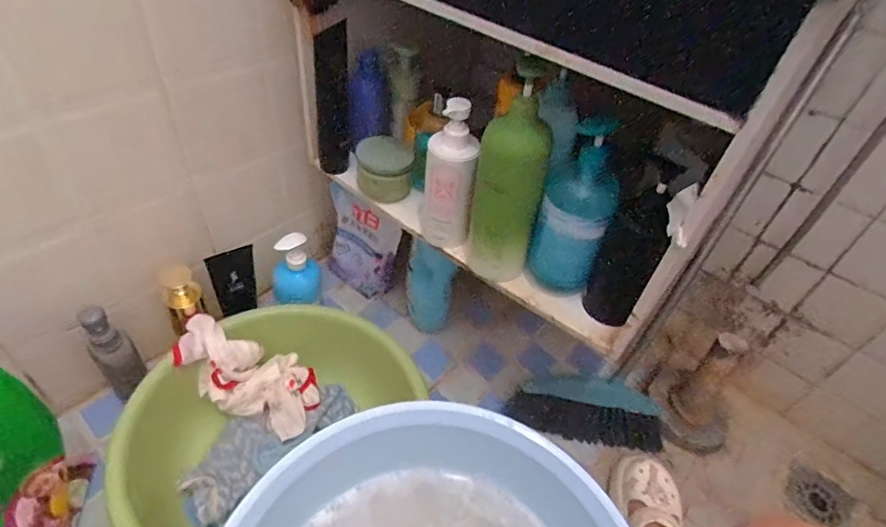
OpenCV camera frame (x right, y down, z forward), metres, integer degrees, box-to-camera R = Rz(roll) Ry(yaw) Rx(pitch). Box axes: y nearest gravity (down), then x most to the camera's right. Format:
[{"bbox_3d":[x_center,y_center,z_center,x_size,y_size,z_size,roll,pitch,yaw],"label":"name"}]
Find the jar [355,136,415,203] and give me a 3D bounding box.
[{"bbox_3d":[-0.085,-0.137,0.702,0.079,0.054,0.084,4,44,-4],"label":"jar"}]

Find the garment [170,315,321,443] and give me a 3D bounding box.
[{"bbox_3d":[-0.300,0.170,0.740,0.231,0.078,0.110,34,46,-6],"label":"garment"}]

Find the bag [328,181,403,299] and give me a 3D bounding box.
[{"bbox_3d":[-0.167,-0.034,0.948,0.168,0.168,0.063,26,47,19],"label":"bag"}]

